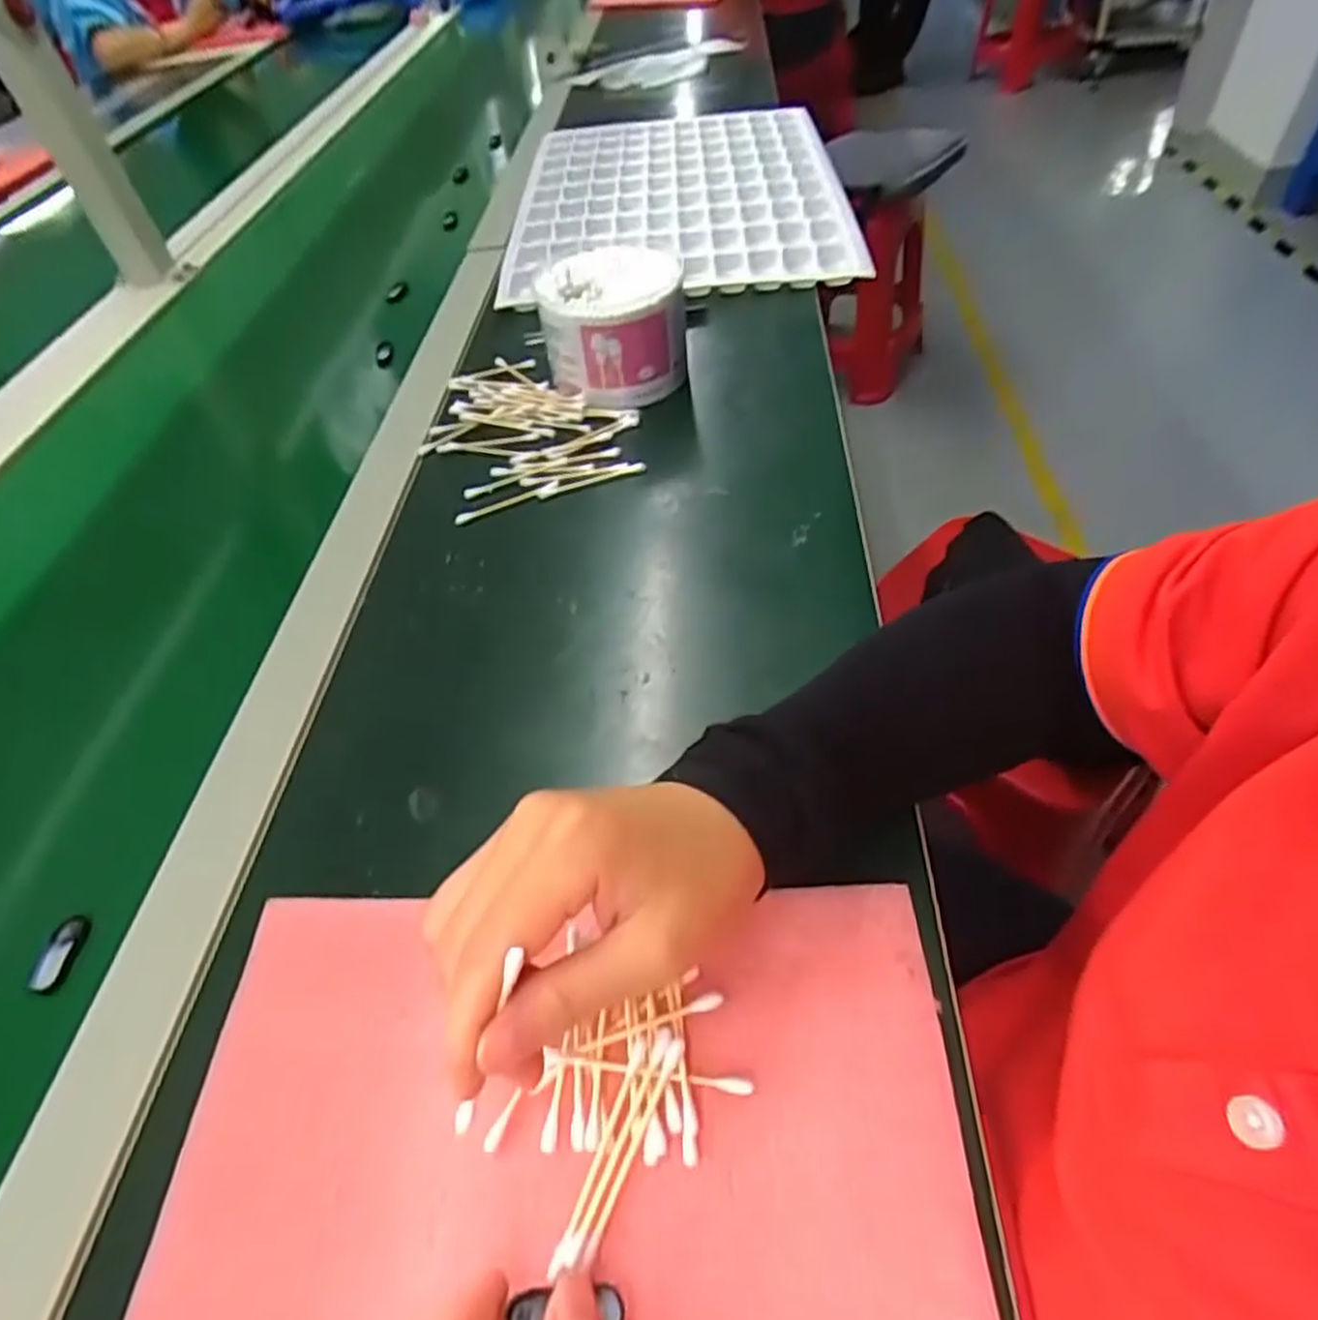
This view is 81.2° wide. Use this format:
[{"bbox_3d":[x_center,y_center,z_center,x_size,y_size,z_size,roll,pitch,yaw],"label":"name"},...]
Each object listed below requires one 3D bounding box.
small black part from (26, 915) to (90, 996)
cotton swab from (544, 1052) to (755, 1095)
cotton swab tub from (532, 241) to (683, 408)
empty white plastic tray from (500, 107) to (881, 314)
[{"bbox_3d":[-0.257,0.126,0.329,0.011,0.009,0.032,-3,49,5],"label":"small black part"},{"bbox_3d":[-0.003,0.140,0.260,0.068,0.008,0.005,2,49,7],"label":"cotton swab"},{"bbox_3d":[-0.033,-0.250,0.574,0.103,0.082,0.118,-8,49,1],"label":"cotton swab tub"},{"bbox_3d":[0.016,-0.474,0.785,0.323,0.013,0.426,-5,56,1],"label":"empty white plastic tray"}]

